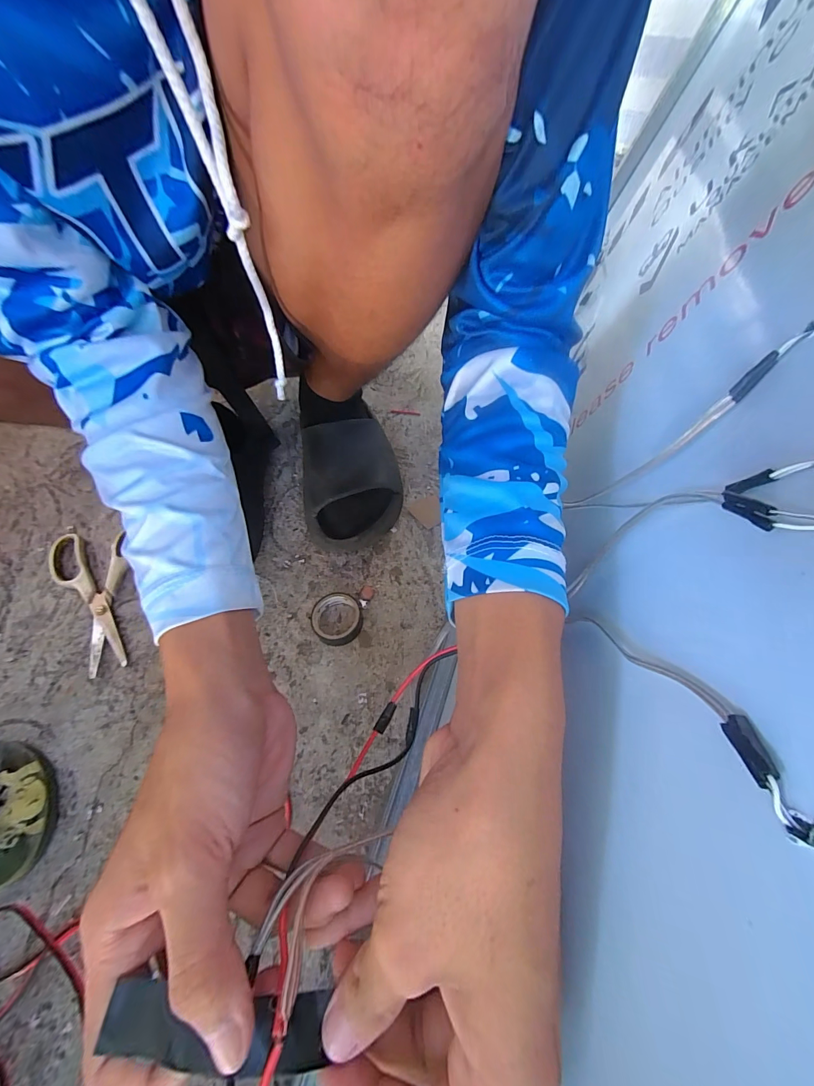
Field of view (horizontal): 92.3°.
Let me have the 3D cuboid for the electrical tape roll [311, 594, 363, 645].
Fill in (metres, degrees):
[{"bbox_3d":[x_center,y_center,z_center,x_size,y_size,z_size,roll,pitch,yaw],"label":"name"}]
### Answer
[{"bbox_3d":[-0.072,0.078,0.402,0.050,0.018,0.053,-1,59,1],"label":"electrical tape roll"}]

